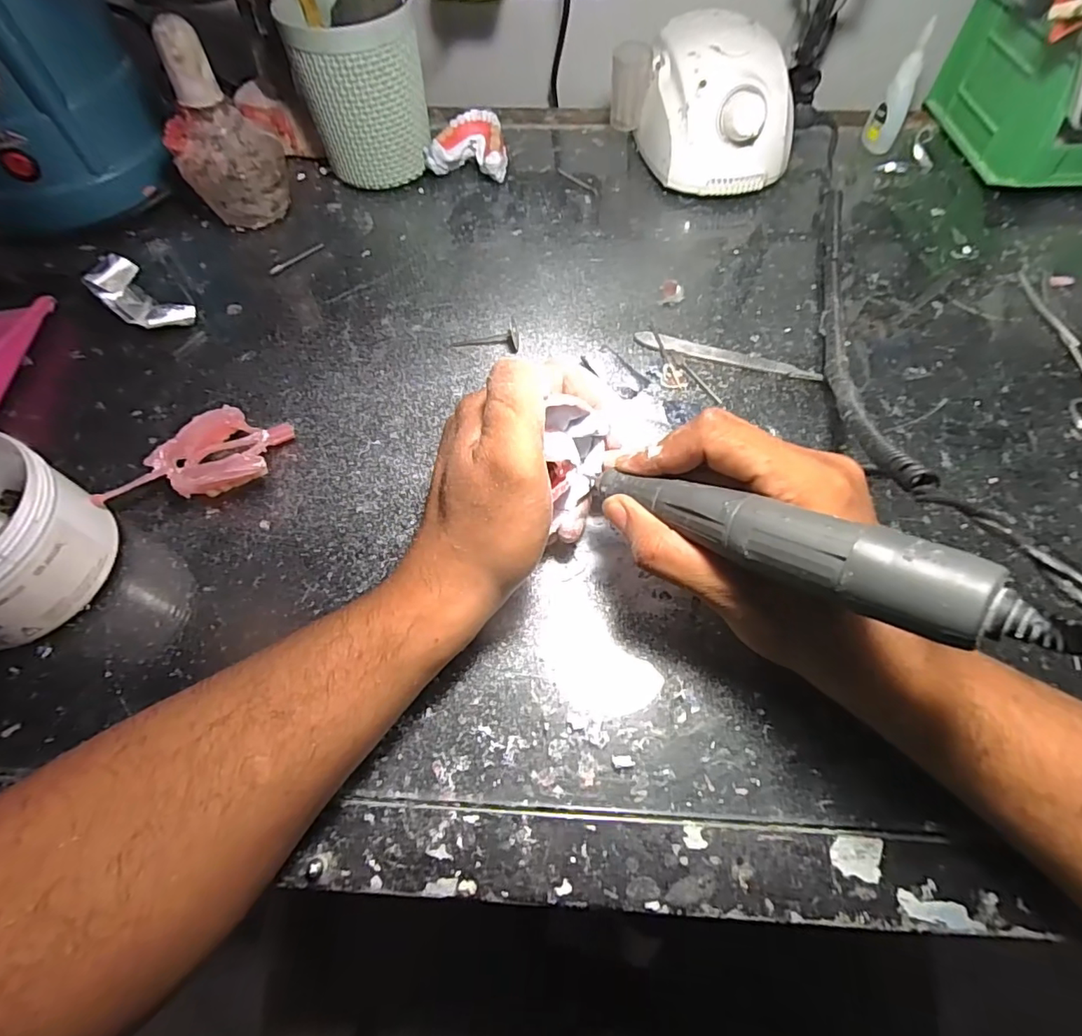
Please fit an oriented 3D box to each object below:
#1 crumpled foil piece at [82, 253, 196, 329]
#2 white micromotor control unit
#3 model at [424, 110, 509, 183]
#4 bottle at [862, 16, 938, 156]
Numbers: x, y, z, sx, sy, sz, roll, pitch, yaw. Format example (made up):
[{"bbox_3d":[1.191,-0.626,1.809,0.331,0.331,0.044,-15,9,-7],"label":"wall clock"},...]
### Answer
[{"bbox_3d":[-0.277,-0.151,0.367,0.070,0.027,0.033,32,66,17],"label":"crumpled foil piece"},{"bbox_3d":[0.136,-0.328,0.428,0.097,0.081,0.131,-15,62,-7],"label":"white micromotor control unit"},{"bbox_3d":[-0.058,-0.312,0.450,0.064,0.035,0.051,10,62,6],"label":"model"},{"bbox_3d":[0.294,-0.349,0.435,0.024,0.080,0.023,21,64,12],"label":"bottle"}]

